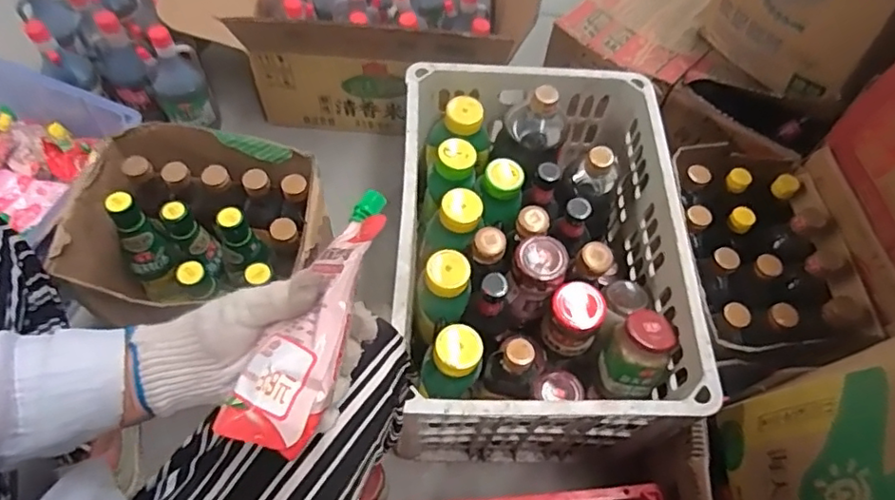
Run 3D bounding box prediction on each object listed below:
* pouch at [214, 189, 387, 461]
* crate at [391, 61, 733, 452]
[{"bbox_3d":[-0.079,0.034,0.360,0.051,0.029,0.174,19,66,7],"label":"pouch"},{"bbox_3d":[0.111,0.014,0.823,0.346,0.255,0.491,2,61,-2],"label":"crate"}]

